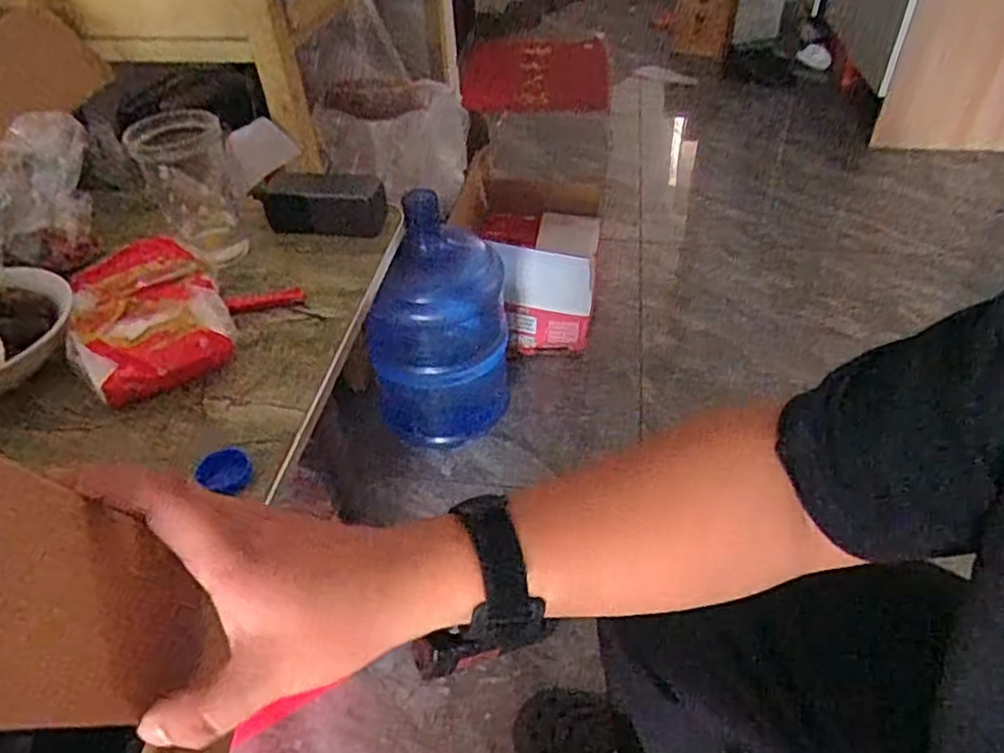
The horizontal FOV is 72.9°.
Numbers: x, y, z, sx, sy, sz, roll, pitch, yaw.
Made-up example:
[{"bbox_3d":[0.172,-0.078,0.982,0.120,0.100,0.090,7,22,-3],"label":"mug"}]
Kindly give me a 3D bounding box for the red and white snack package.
[{"bbox_3d":[-0.329,-0.063,0.635,0.129,0.050,0.193,-21,46,-20],"label":"red and white snack package"}]

